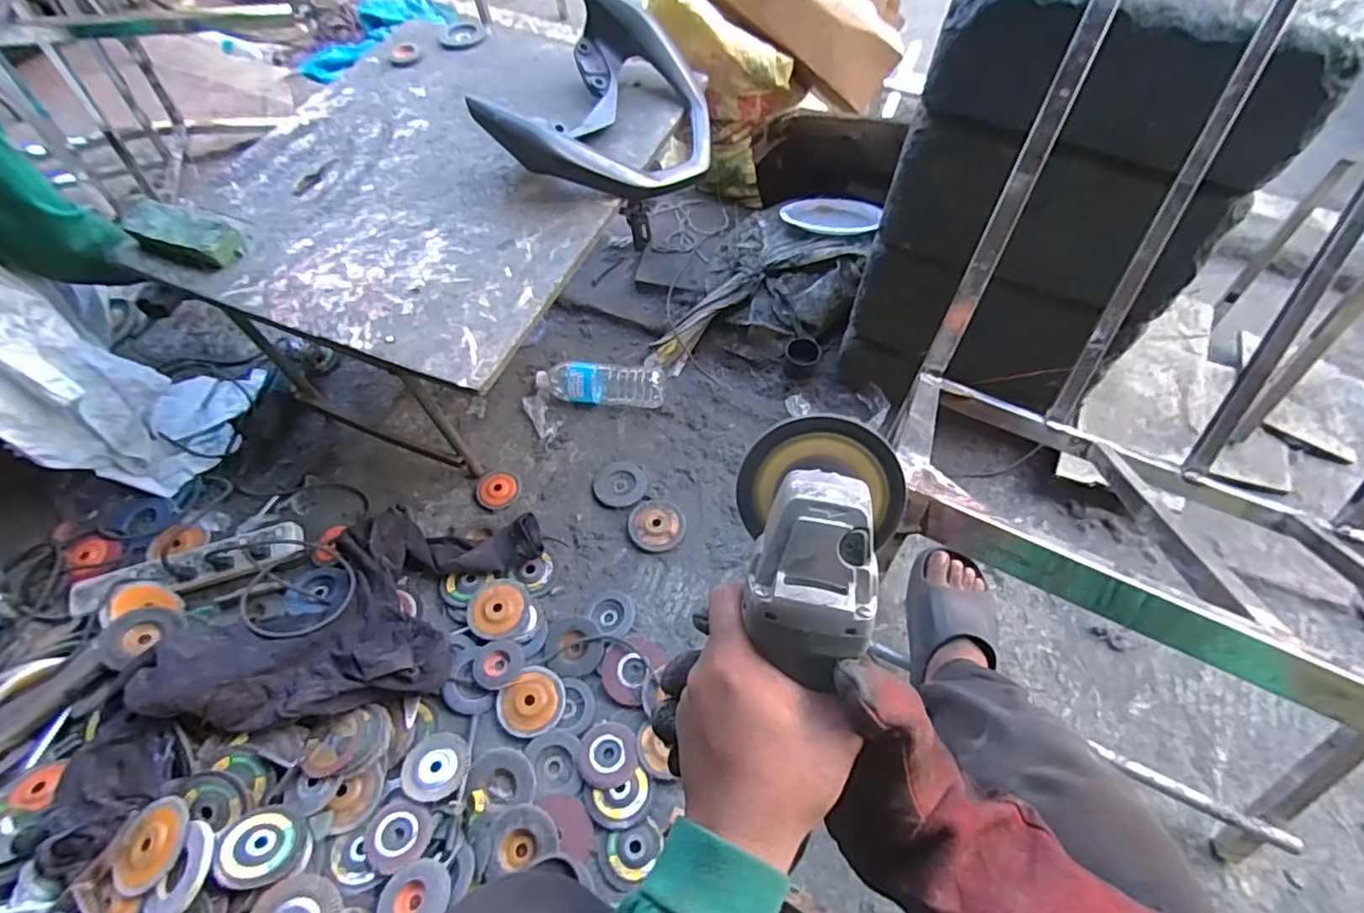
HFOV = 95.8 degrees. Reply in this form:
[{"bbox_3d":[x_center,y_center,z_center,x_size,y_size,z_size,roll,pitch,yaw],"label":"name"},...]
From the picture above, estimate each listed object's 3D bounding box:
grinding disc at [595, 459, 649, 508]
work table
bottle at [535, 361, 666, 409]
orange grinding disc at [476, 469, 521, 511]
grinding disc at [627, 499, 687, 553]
[{"bbox_3d":[-0.111,0.049,1.124,0.093,0.009,0.096,-4,58,-2],"label":"grinding disc"},{"bbox_3d":[-0.410,-0.396,1.136,0.688,0.365,0.772,18,60,11],"label":"work table"},{"bbox_3d":[-0.160,-0.142,1.205,0.254,0.070,0.084,-1,58,-1],"label":"bottle"},{"bbox_3d":[-0.331,0.056,1.105,0.073,0.018,0.081,-13,59,-8],"label":"orange grinding disc"},{"bbox_3d":[-0.043,0.116,1.066,0.099,0.016,0.095,0,58,0],"label":"grinding disc"}]

